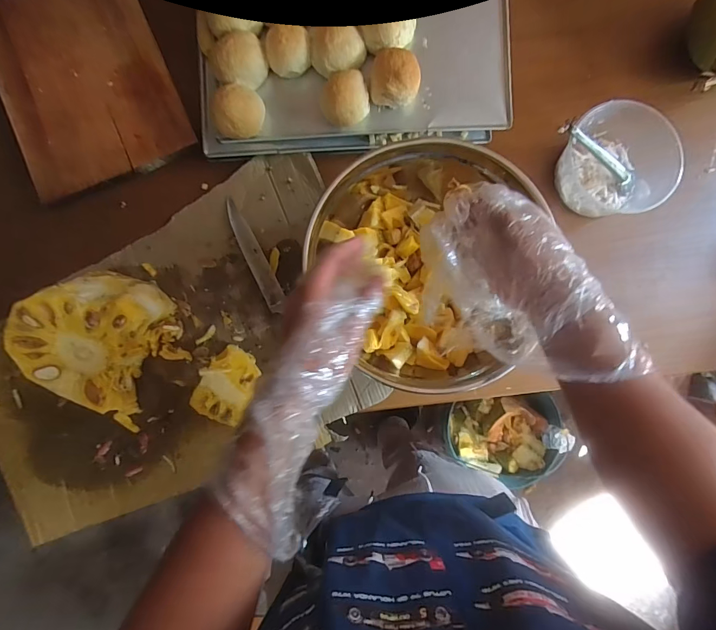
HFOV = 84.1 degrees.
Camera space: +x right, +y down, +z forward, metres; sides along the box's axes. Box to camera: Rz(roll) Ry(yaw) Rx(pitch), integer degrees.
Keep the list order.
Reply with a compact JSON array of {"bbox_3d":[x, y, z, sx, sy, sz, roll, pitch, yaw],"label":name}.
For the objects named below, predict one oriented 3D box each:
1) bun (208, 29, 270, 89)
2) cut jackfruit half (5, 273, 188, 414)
[{"bbox_3d":[-0.183,-0.390,0.597,0.081,0.050,0.082,0,87,-1],"label":"bun"},{"bbox_3d":[-0.362,0.032,0.569,0.176,0.101,0.176,-42,88,-5],"label":"cut jackfruit half"}]

